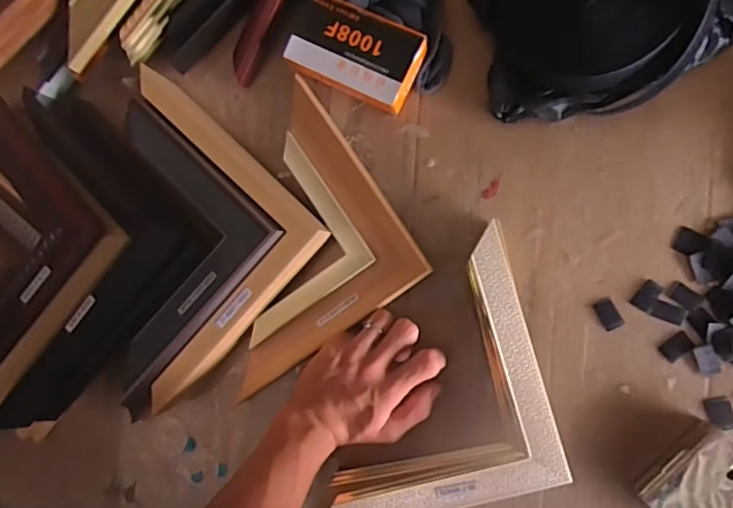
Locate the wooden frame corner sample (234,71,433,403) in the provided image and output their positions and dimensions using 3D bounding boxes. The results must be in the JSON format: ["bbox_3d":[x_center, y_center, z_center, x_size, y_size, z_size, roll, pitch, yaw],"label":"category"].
[{"bbox_3d":[-0.071,-0.011,0.460,0.187,0.026,0.187,-35,83,6],"label":"wooden frame corner sample"}]

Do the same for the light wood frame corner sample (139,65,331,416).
[{"bbox_3d":[-0.157,-0.007,0.440,0.184,0.043,0.196,42,94,8],"label":"light wood frame corner sample"}]

